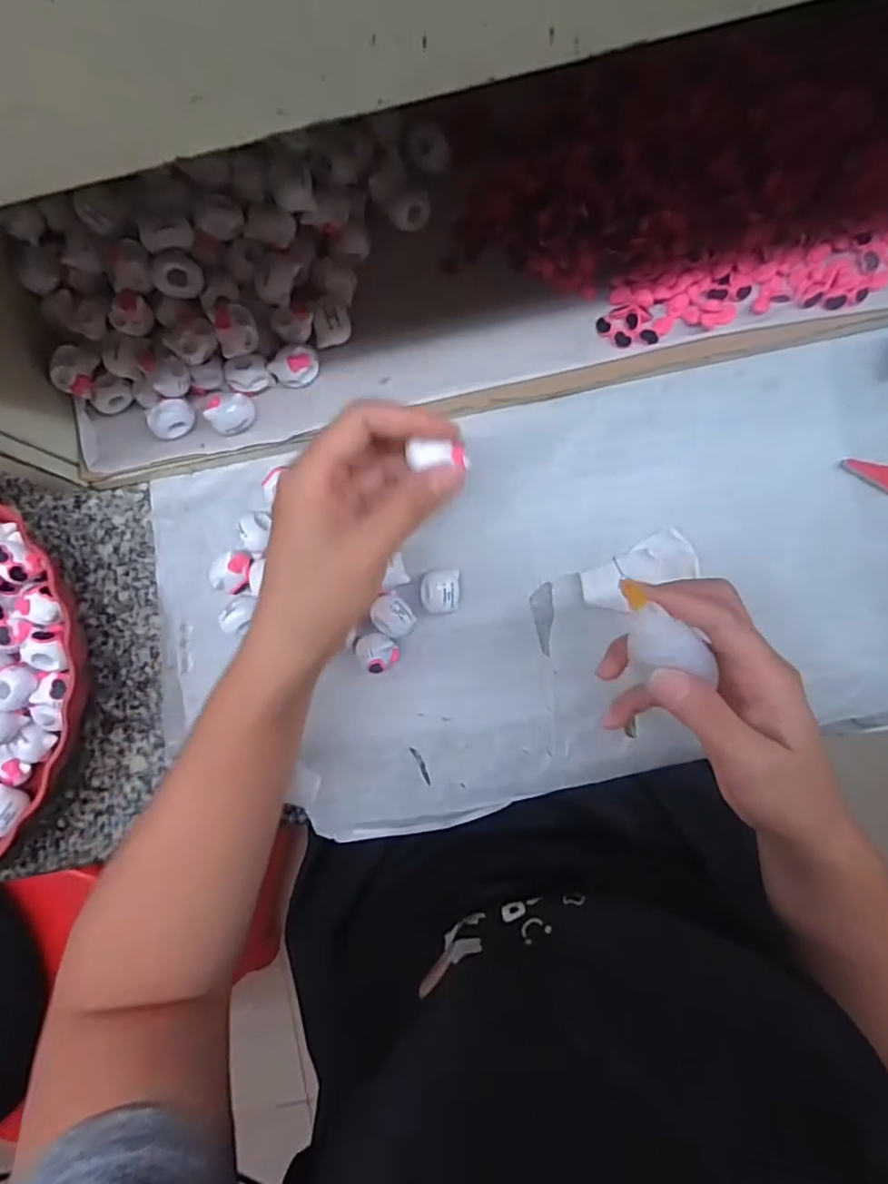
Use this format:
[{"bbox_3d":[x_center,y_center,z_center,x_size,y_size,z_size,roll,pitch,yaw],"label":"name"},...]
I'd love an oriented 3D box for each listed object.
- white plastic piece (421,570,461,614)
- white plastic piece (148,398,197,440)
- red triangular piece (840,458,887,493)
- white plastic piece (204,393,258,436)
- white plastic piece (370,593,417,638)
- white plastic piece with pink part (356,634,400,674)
[{"bbox_3d":[-0.002,0.000,0.338,0.021,0.017,0.024,-1,88,4],"label":"white plastic piece"},{"bbox_3d":[-0.155,-0.099,0.345,0.022,0.020,0.018,-22,87,4],"label":"white plastic piece"},{"bbox_3d":[0.235,-0.064,0.329,0.033,0.007,0.014,13,90,5],"label":"red triangular piece"},{"bbox_3d":[-0.120,-0.102,0.341,0.025,0.023,0.016,-37,86,3],"label":"white plastic piece"},{"bbox_3d":[-0.029,0.013,0.338,0.021,0.016,0.024,-38,86,3],"label":"white plastic piece"},{"bbox_3d":[-0.037,0.033,0.334,0.018,0.024,0.022,-42,86,2],"label":"white plastic piece with pink part"}]

